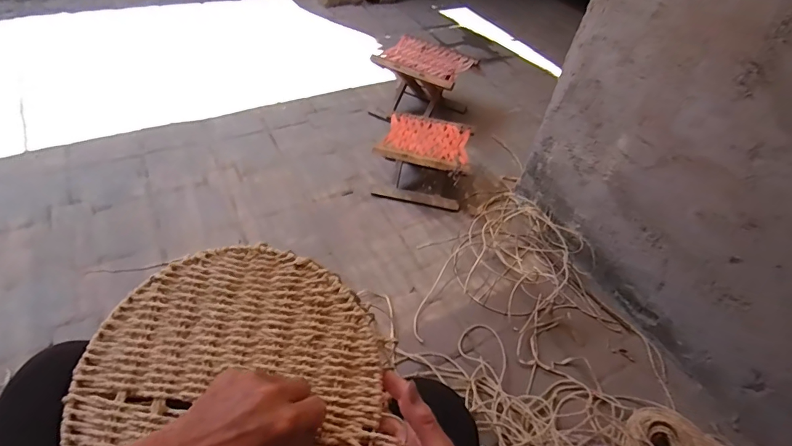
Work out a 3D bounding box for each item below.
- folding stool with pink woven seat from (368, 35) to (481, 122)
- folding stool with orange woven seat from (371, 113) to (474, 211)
[{"bbox_3d":[0.102,-0.526,1.637,0.318,0.255,0.299,26,49,16],"label":"folding stool with pink woven seat"},{"bbox_3d":[0.093,-0.196,1.365,0.282,0.191,0.238,17,47,8],"label":"folding stool with orange woven seat"}]

